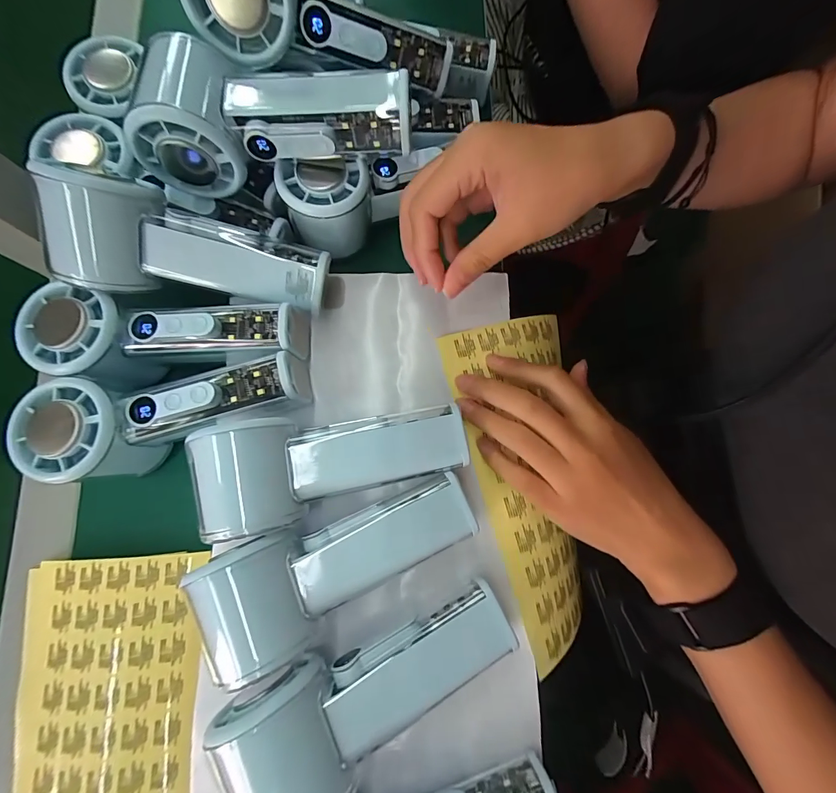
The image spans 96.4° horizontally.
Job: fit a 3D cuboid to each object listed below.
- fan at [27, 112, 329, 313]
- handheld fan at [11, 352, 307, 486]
[{"bbox_3d":[-0.131,-0.084,0.219,0.149,0.048,0.062,12,79,-21],"label":"fan"},{"bbox_3d":[-0.147,0.014,0.229,0.156,0.053,0.058,-12,80,-1],"label":"handheld fan"}]

